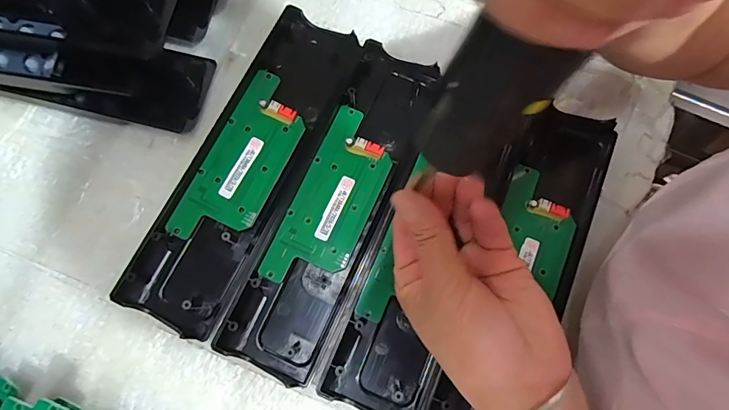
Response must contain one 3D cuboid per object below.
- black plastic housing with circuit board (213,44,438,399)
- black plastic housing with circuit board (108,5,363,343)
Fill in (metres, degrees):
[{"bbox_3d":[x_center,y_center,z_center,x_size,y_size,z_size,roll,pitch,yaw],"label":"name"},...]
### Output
[{"bbox_3d":[-0.017,-0.002,0.303,0.070,0.016,0.245,23,78,5],"label":"black plastic housing with circuit board"},{"bbox_3d":[-0.085,-0.031,0.307,0.073,0.018,0.245,25,78,5],"label":"black plastic housing with circuit board"}]

